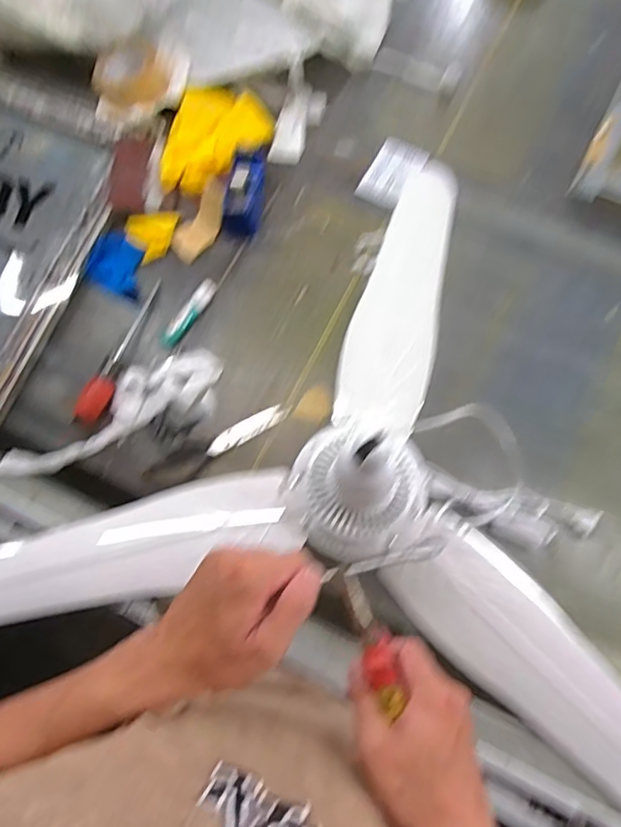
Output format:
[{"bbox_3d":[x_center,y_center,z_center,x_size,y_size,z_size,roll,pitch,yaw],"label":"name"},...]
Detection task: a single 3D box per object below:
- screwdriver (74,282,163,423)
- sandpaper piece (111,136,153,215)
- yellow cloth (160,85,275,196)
[{"bbox_3d":[-0.264,-0.092,0.774,0.029,0.026,0.236,16,64,6],"label":"screwdriver"},{"bbox_3d":[-0.280,-0.374,0.857,0.052,0.009,0.130,3,75,2],"label":"sandpaper piece"},{"bbox_3d":[-0.163,-0.439,0.880,0.145,0.030,0.208,27,77,9],"label":"yellow cloth"}]

